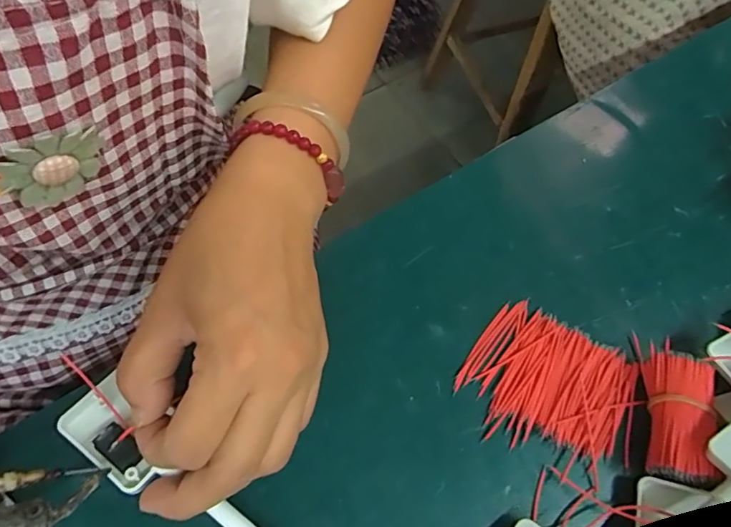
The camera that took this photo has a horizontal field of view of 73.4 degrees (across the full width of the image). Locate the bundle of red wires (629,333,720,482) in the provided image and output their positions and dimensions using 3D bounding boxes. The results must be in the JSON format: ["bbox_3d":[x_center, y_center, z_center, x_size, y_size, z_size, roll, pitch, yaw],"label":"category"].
[{"bbox_3d":[0.150,0.069,0.237,0.026,0.023,0.065,11,65,3],"label":"bundle of red wires"}]

